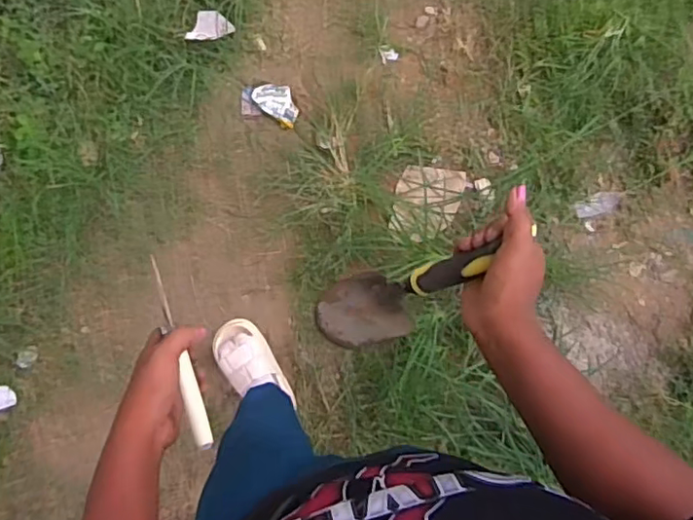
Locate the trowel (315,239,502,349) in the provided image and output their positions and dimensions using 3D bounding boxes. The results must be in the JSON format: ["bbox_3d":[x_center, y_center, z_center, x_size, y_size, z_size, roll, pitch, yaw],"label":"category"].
[{"bbox_3d":[0.051,0.037,0.599,0.039,0.269,0.068,-1,73,-34],"label":"trowel"}]

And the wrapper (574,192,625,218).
[{"bbox_3d":[0.575,-0.126,1.352,0.112,0.010,0.048,-11,76,-1],"label":"wrapper"}]

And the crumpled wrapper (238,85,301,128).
[{"bbox_3d":[-0.184,-0.386,1.456,0.147,0.033,0.108,18,76,1],"label":"crumpled wrapper"}]

